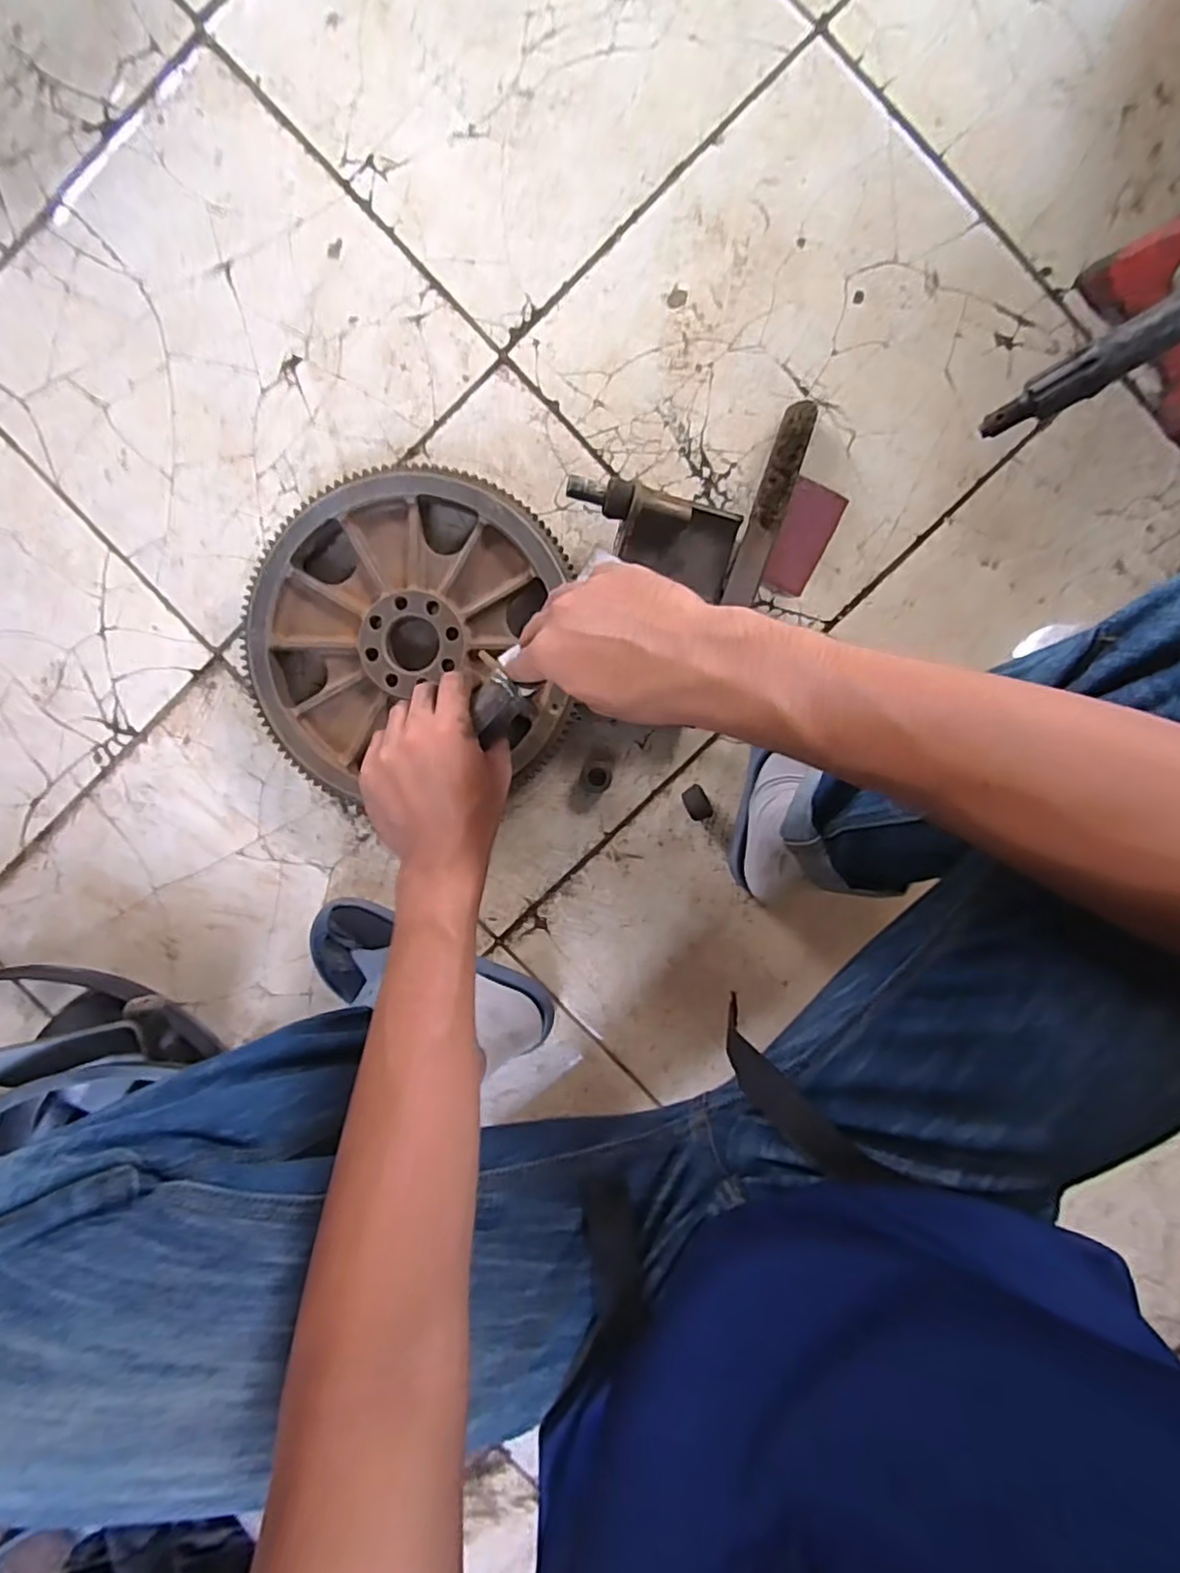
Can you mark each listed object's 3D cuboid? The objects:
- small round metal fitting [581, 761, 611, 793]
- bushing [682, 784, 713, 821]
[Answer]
[{"bbox_3d":[0.007,-0.009,0.639,0.028,0.014,0.030,0,96,1],"label":"small round metal fitting"},{"bbox_3d":[0.106,0.016,0.644,0.023,0.024,0.034,-28,95,4],"label":"bushing"}]

